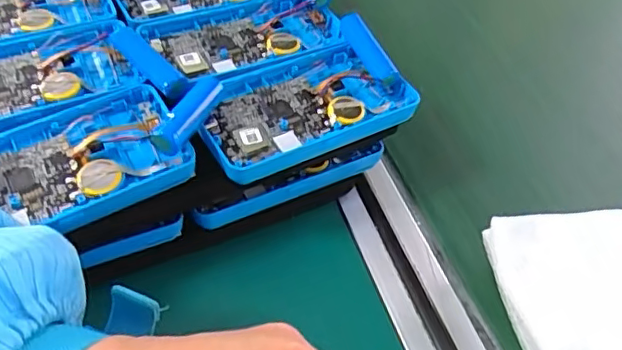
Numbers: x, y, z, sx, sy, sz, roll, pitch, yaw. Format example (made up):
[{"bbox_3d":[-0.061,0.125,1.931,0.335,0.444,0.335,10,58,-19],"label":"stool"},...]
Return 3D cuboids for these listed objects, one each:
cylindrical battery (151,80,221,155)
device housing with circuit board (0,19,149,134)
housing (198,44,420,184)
[{"bbox_3d":[-0.060,-0.029,0.284,0.013,0.017,0.053,18,48,9],"label":"cylindrical battery"},{"bbox_3d":[-0.154,-0.051,0.298,0.115,0.024,0.069,-17,52,-22],"label":"device housing with circuit board"},{"bbox_3d":[-0.004,-0.039,0.314,0.120,0.015,0.063,-21,59,-25],"label":"housing"}]

